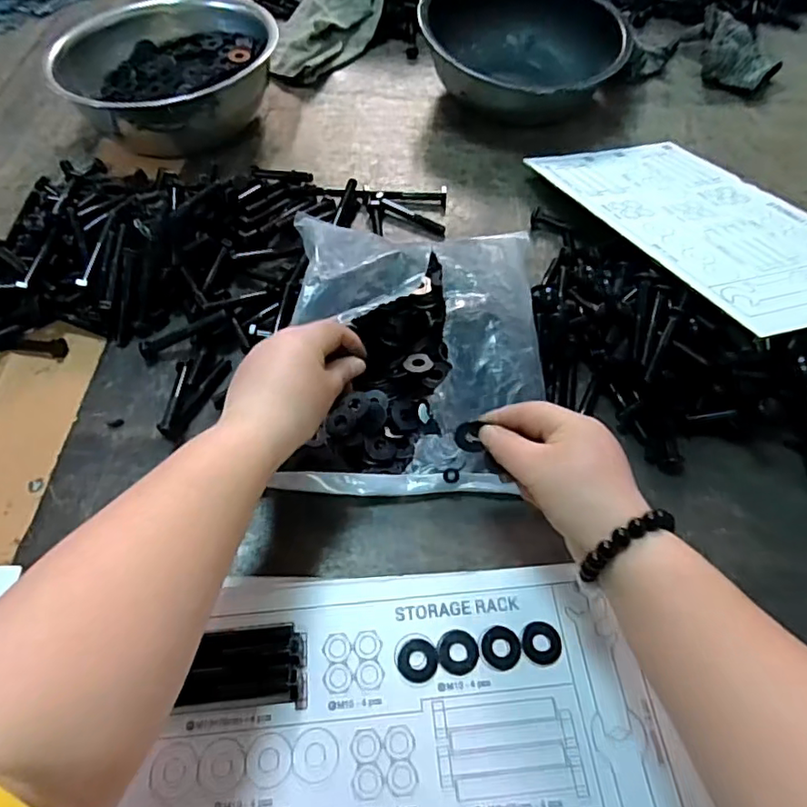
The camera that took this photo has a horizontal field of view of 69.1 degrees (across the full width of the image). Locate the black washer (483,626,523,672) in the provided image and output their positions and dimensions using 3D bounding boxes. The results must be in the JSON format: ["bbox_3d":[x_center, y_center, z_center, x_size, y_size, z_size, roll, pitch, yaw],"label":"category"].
[{"bbox_3d":[0.059,0.148,0.356,0.023,0.004,0.025,-3,55,-1],"label":"black washer"}]

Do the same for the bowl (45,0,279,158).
[{"bbox_3d":[-0.265,-0.374,0.666,0.220,0.100,0.183,-30,60,-19],"label":"bowl"}]

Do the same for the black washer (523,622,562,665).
[{"bbox_3d":[0.084,0.146,0.358,0.023,0.004,0.024,-2,55,-1],"label":"black washer"}]

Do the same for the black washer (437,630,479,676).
[{"bbox_3d":[0.033,0.150,0.354,0.025,0.004,0.025,-3,55,-2],"label":"black washer"}]

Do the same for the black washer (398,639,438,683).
[{"bbox_3d":[0.009,0.154,0.352,0.024,0.004,0.023,-4,55,-2],"label":"black washer"}]

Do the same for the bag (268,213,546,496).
[{"bbox_3d":[0.009,-0.051,0.468,0.198,0.067,0.243,2,55,2],"label":"bag"}]

